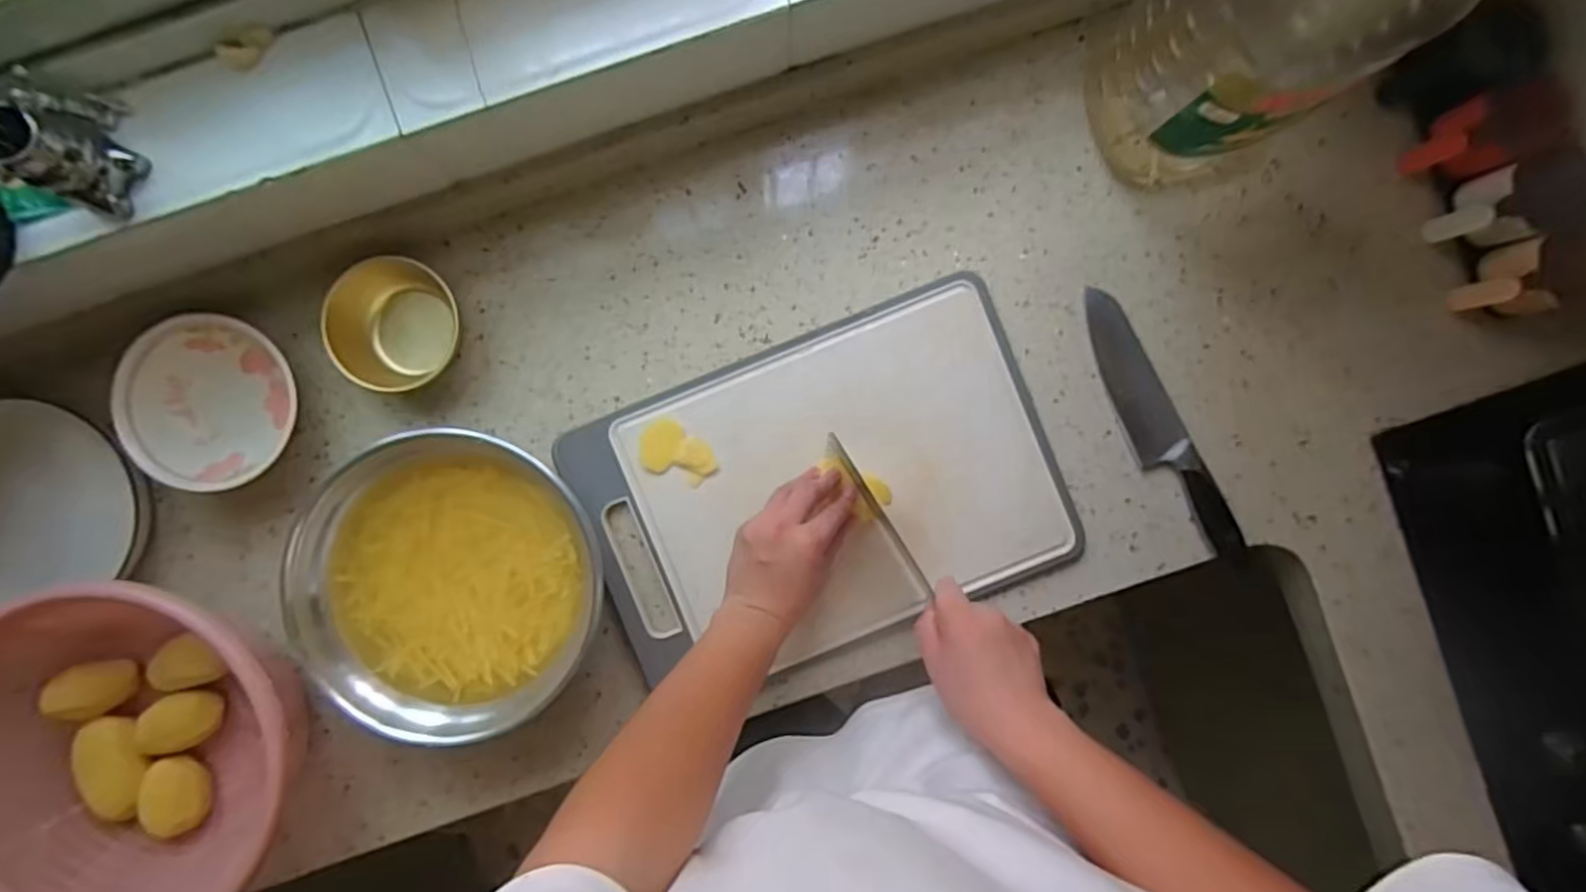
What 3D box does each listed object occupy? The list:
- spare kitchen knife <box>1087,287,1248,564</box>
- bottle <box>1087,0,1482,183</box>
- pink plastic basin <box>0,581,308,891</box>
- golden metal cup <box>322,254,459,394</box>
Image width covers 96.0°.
[{"bbox_3d":[0.342,-0.016,0.667,0.052,0.023,0.276,-26,92,-2],"label":"spare kitchen knife"},{"bbox_3d":[0.358,-0.315,0.503,0.158,0.342,0.137,-28,92,-2],"label":"bottle"},{"bbox_3d":[-0.553,0.248,0.605,0.243,0.121,0.271,32,90,-2],"label":"pink plastic basin"},{"bbox_3d":[-0.358,-0.109,0.646,0.101,0.049,0.112,27,90,-2],"label":"golden metal cup"}]

